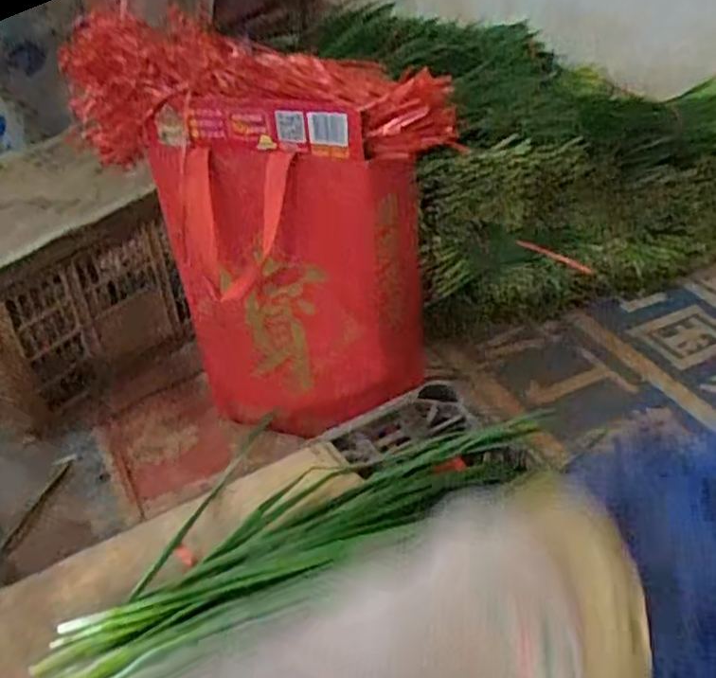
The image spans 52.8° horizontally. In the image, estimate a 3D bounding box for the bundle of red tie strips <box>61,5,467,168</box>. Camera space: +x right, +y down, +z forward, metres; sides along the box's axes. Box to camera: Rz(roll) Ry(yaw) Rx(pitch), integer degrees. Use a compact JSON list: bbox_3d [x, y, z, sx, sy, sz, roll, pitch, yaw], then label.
[{"bbox_3d":[-0.100,-0.258,0.786,0.415,0.112,0.138,10,39,19],"label":"bundle of red tie strips"}]

